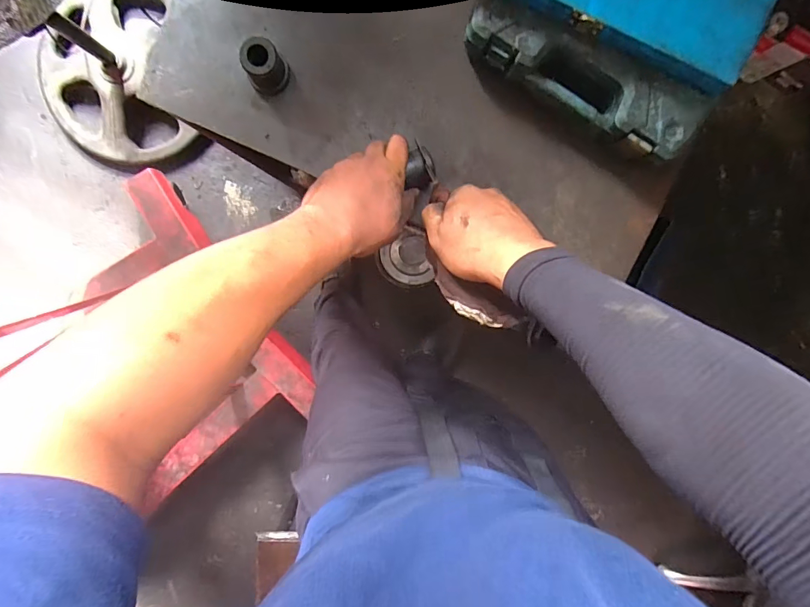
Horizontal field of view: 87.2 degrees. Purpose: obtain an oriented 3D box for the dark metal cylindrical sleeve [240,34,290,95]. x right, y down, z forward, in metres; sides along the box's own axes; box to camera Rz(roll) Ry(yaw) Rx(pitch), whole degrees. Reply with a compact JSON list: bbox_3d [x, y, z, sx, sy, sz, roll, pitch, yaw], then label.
[{"bbox_3d":[-0.155,-0.260,0.470,0.044,0.054,0.039,-36,97,3],"label":"dark metal cylindrical sleeve"}]

